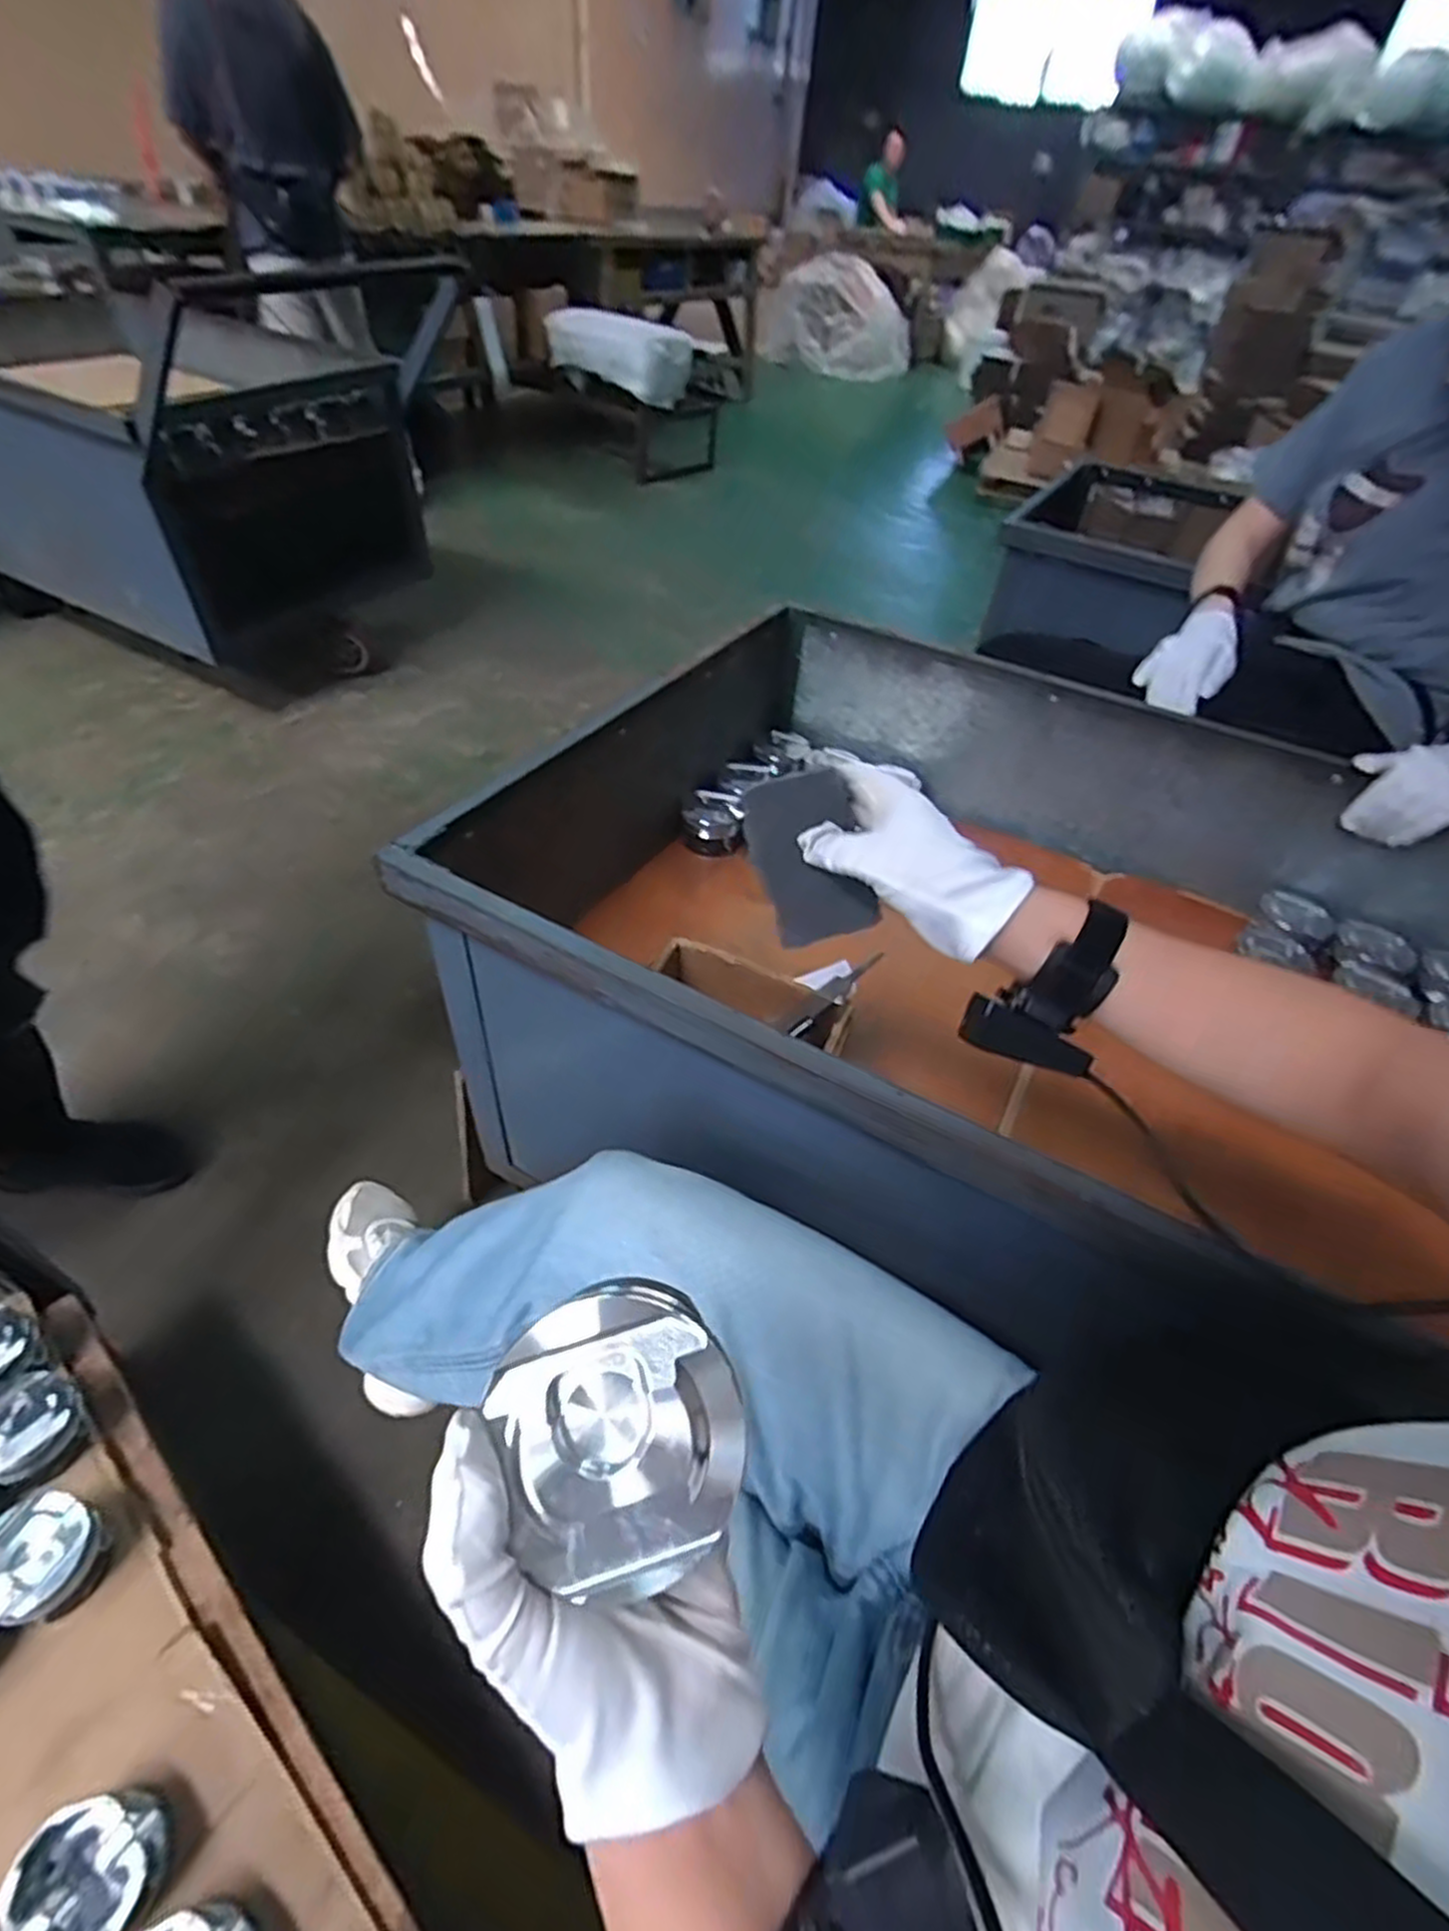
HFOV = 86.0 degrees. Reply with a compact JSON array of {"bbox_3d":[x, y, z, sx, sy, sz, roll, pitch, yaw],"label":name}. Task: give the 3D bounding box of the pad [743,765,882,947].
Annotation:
[{"bbox_3d":[0.051,-0.065,0.470,0.063,0.100,0.004,-17,9,4],"label":"pad"}]

